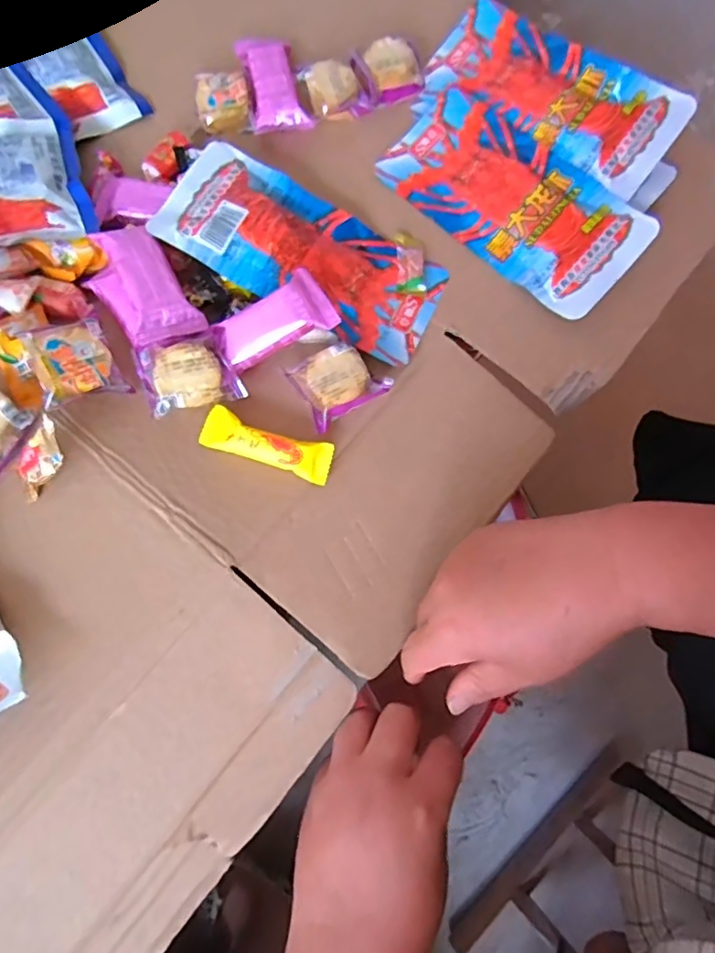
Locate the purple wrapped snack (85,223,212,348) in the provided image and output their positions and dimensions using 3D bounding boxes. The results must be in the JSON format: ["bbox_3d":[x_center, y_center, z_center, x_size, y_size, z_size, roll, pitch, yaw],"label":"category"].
[{"bbox_3d":[-0.143,-0.124,0.359,0.050,0.022,0.083,-32,77,-9],"label":"purple wrapped snack"}]

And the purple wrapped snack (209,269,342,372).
[{"bbox_3d":[-0.056,-0.104,0.360,0.075,0.013,0.040,-34,89,8],"label":"purple wrapped snack"}]

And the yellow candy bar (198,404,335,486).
[{"bbox_3d":[-0.058,-0.021,0.351,0.085,0.010,0.025,18,75,4],"label":"yellow candy bar"}]

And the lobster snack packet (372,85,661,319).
[{"bbox_3d":[0.120,-0.214,0.414,0.200,0.016,0.096,43,78,10],"label":"lobster snack packet"}]

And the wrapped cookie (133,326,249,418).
[{"bbox_3d":[-0.109,-0.066,0.355,0.056,0.022,0.047,-24,99,-22],"label":"wrapped cookie"}]

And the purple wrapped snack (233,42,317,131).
[{"bbox_3d":[-0.067,-0.312,0.436,0.043,0.017,0.083,-14,75,-5],"label":"purple wrapped snack"}]

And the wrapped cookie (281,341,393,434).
[{"bbox_3d":[-0.012,-0.064,0.366,0.056,0.020,0.047,-29,77,-9],"label":"wrapped cookie"}]

